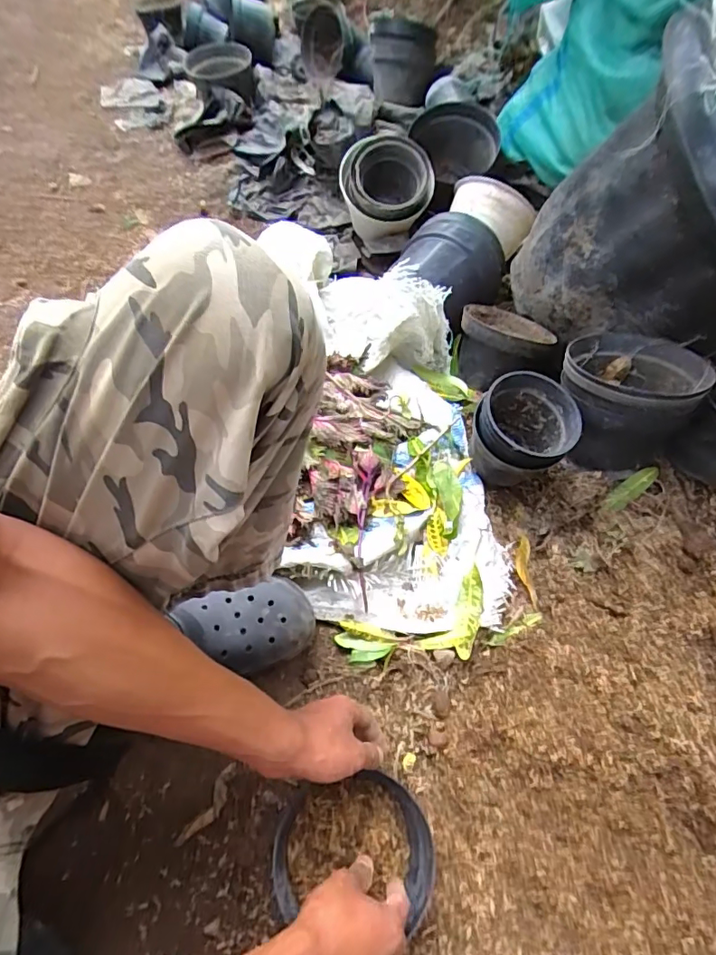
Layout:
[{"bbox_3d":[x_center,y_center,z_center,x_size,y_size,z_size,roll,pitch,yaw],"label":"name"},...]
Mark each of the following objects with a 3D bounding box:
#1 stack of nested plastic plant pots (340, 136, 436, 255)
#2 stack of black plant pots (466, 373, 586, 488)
[{"bbox_3d":[0.052,-0.546,0.976,0.175,0.140,0.147,2,61,-2],"label":"stack of nested plastic plant pots"},{"bbox_3d":[0.220,-0.055,0.693,0.123,0.116,0.132,32,64,14],"label":"stack of black plant pots"}]

